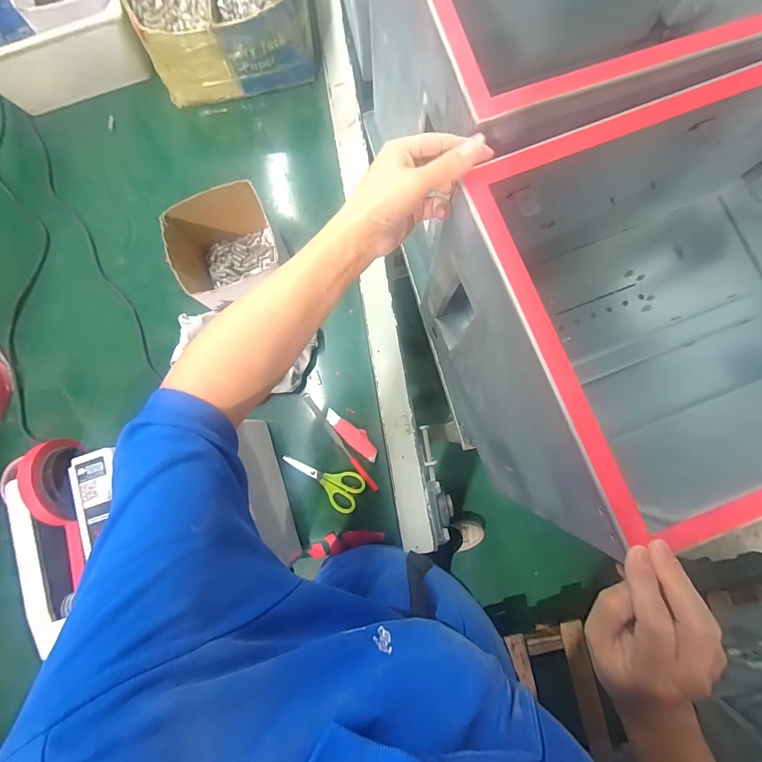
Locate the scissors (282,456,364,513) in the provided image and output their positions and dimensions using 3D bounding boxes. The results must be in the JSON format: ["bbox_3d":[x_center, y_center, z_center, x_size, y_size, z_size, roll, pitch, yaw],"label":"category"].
[{"bbox_3d":[-0.091,0.154,0.549,0.128,0.005,0.057,17,84,3],"label":"scissors"}]

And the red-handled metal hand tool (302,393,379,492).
[{"bbox_3d":[-0.062,0.091,0.550,0.012,0.006,0.180,-38,84,-3],"label":"red-handled metal hand tool"}]

